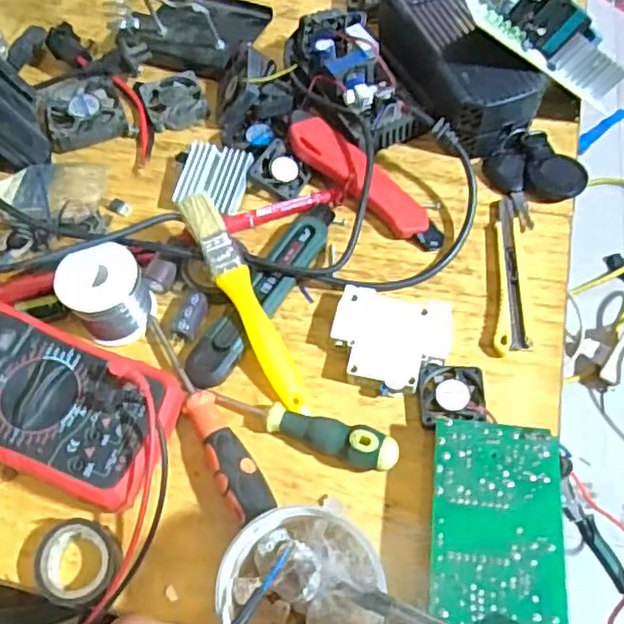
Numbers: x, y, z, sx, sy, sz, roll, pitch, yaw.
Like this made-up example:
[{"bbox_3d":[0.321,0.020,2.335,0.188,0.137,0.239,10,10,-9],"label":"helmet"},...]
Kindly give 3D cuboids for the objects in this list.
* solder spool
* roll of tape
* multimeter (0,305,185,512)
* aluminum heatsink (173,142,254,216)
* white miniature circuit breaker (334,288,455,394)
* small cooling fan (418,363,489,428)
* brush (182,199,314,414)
[{"bbox_3d":[-0.139,-0.013,0.446,0.049,0.049,0.052,-1,61,3],"label":"solder spool"},{"bbox_3d":[-0.136,0.146,0.384,0.047,0.016,0.045,-1,61,3],"label":"roll of tape"},{"bbox_3d":[-0.174,0.055,0.411,0.189,0.055,0.090,18,64,13],"label":"multimeter"},{"bbox_3d":[-0.076,-0.104,0.515,0.049,0.016,0.054,13,72,1],"label":"aluminum heatsink"},{"bbox_3d":[0.053,0.020,0.439,0.077,0.017,0.064,12,62,10],"label":"white miniature circuit breaker"},{"bbox_3d":[0.090,0.053,0.423,0.040,0.011,0.040,-2,61,2],"label":"small cooling fan"},{"bbox_3d":[-0.044,-0.007,0.442,0.023,0.008,0.161,-26,81,-11],"label":"brush"}]

